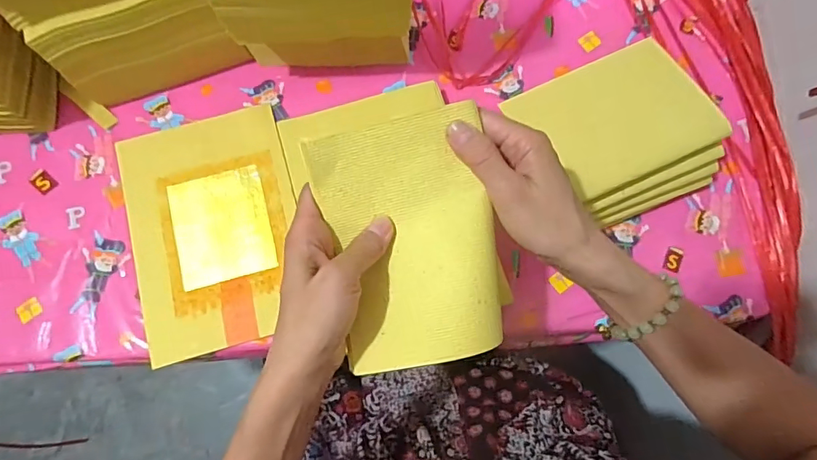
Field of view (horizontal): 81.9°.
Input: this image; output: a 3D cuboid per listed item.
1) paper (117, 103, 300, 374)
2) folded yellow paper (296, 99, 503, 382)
[{"bbox_3d":[-0.186,-0.003,0.453,0.157,0.008,0.222,-17,76,-3],"label":"paper"},{"bbox_3d":[0.002,0.008,0.307,0.106,0.017,0.158,-11,90,5],"label":"folded yellow paper"}]

